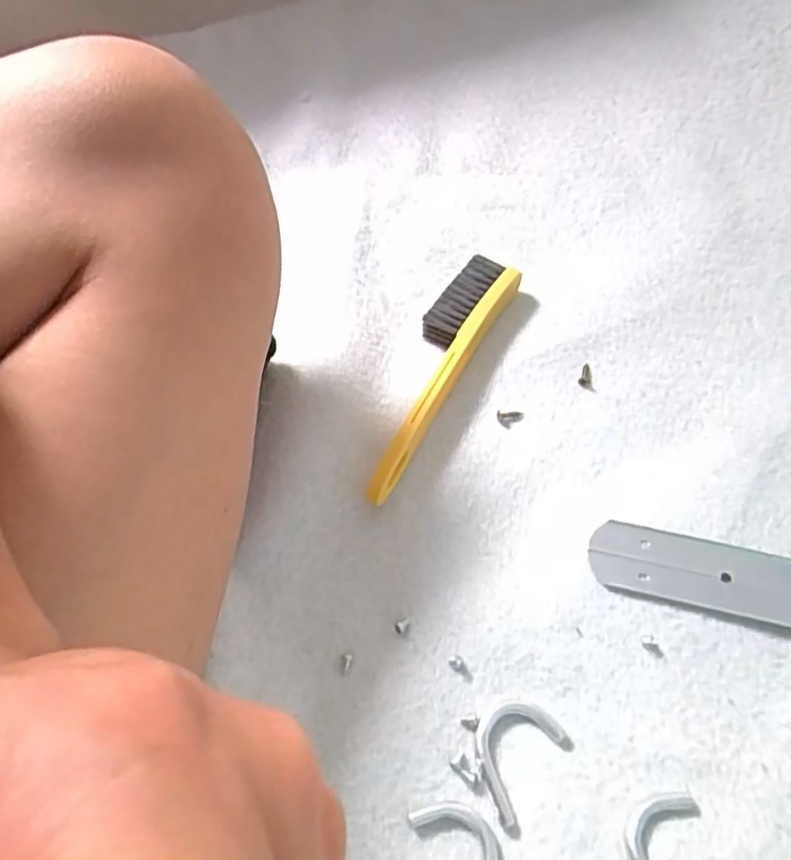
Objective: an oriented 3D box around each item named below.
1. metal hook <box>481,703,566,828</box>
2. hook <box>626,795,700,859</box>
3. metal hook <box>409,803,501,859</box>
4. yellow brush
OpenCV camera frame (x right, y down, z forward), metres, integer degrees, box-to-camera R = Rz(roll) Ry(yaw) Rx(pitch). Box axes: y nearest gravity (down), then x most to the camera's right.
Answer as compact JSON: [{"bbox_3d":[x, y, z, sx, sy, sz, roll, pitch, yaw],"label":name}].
[{"bbox_3d":[0.047,0.133,0.263,0.029,0.004,0.044,37,66,16],"label":"metal hook"},{"bbox_3d":[0.107,0.166,0.241,0.032,0.005,0.047,-6,62,-6],"label":"hook"},{"bbox_3d":[0.025,0.165,0.242,0.032,0.004,0.043,-8,62,-7],"label":"metal hook"},{"bbox_3d":[0.020,-0.036,0.351,0.033,0.018,0.166,27,64,11],"label":"yellow brush"}]

